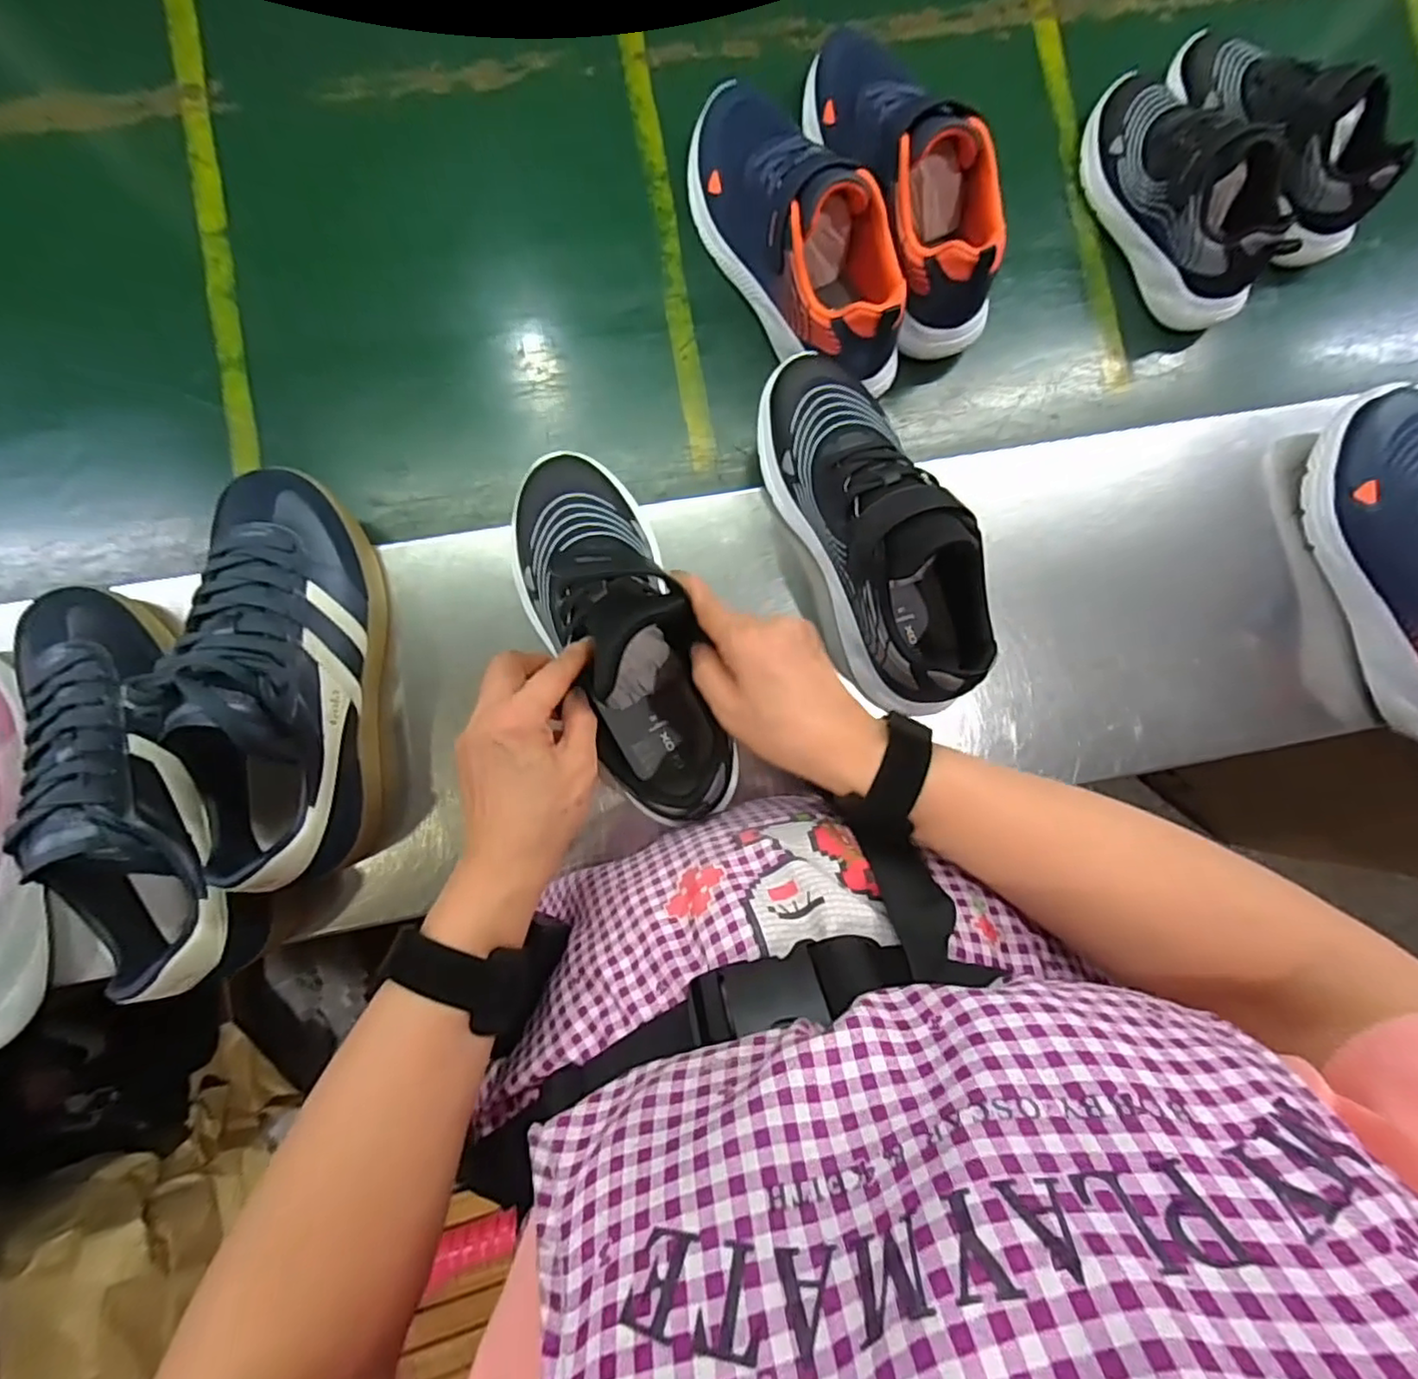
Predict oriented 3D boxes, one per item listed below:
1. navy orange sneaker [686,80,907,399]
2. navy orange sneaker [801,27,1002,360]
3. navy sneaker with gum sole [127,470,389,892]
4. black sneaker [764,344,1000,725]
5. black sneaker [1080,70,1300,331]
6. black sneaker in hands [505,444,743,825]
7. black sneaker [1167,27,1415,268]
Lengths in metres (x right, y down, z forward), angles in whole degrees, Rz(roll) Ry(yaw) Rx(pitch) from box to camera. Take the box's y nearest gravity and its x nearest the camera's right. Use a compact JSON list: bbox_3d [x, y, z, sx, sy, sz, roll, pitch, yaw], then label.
[{"bbox_3d":[0.064,-0.341,0.474,0.087,0.101,0.244,-27,90,-6],"label":"navy orange sneaker"},{"bbox_3d":[0.148,-0.388,0.482,0.093,0.098,0.256,-17,89,-5],"label":"navy orange sneaker"},{"bbox_3d":[-0.269,-0.015,0.400,0.092,0.108,0.259,-3,87,-5],"label":"navy sneaker with gum sole"},{"bbox_3d":[0.111,-0.109,0.440,0.080,0.122,0.257,-23,89,-6],"label":"black sneaker"},{"bbox_3d":[0.370,-0.395,0.502,0.068,0.095,0.206,-26,89,-6],"label":"black sneaker"},{"bbox_3d":[-0.061,-0.040,0.394,0.090,0.114,0.242,-19,85,-6],"label":"black sneaker in hands"},{"bbox_3d":[0.460,-0.448,0.511,0.070,0.091,0.199,-28,90,-6],"label":"black sneaker"}]

